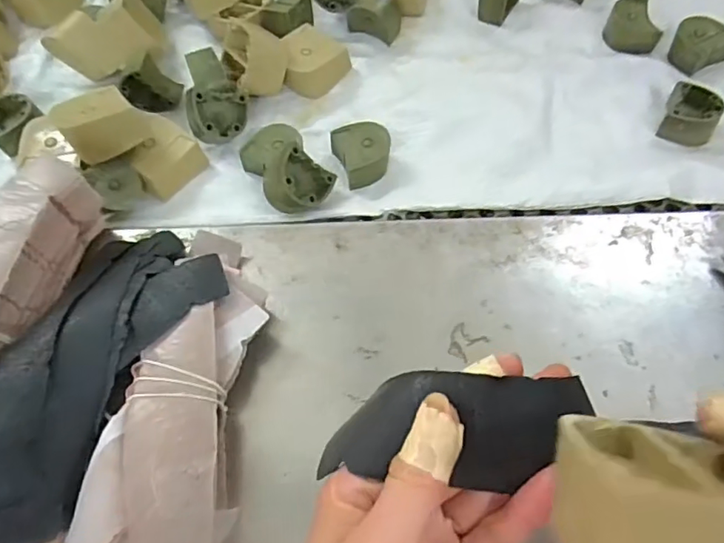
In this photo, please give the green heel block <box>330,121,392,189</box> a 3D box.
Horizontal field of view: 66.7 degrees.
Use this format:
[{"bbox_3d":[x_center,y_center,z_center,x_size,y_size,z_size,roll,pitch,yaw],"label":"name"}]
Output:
[{"bbox_3d":[0.002,-0.095,0.430,0.039,0.022,0.048,-19,61,-11],"label":"green heel block"}]

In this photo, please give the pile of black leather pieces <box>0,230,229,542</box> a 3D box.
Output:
[{"bbox_3d":[-0.170,0.058,0.312,0.100,0.046,0.214,26,63,14],"label":"pile of black leather pieces"}]

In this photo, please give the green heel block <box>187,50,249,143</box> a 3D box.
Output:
[{"bbox_3d":[-0.120,-0.141,0.450,0.045,0.038,0.074,-13,60,-8],"label":"green heel block"}]

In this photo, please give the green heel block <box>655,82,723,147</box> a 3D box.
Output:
[{"bbox_3d":[0.267,-0.128,0.444,0.039,0.024,0.045,21,62,12],"label":"green heel block"}]

